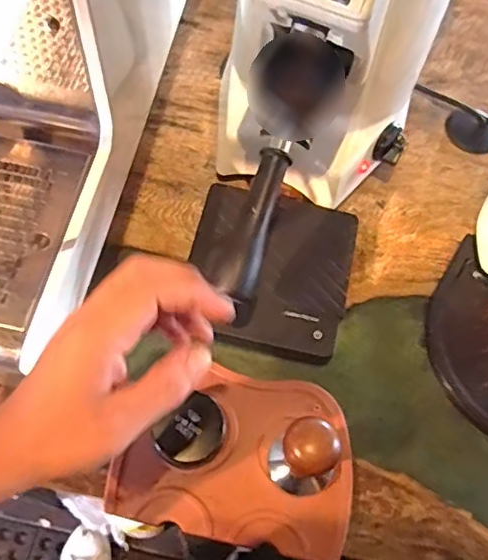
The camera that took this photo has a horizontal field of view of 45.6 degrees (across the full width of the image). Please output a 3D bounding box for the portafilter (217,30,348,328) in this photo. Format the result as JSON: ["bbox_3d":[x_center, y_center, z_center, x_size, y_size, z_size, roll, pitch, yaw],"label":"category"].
[{"bbox_3d":[0.020,-0.091,0.494,0.076,0.078,0.233,19,78,5],"label":"portafilter"}]

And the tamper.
[{"bbox_3d":[0.052,0.149,0.483,0.053,0.088,0.057,1,66,-3],"label":"tamper"}]

